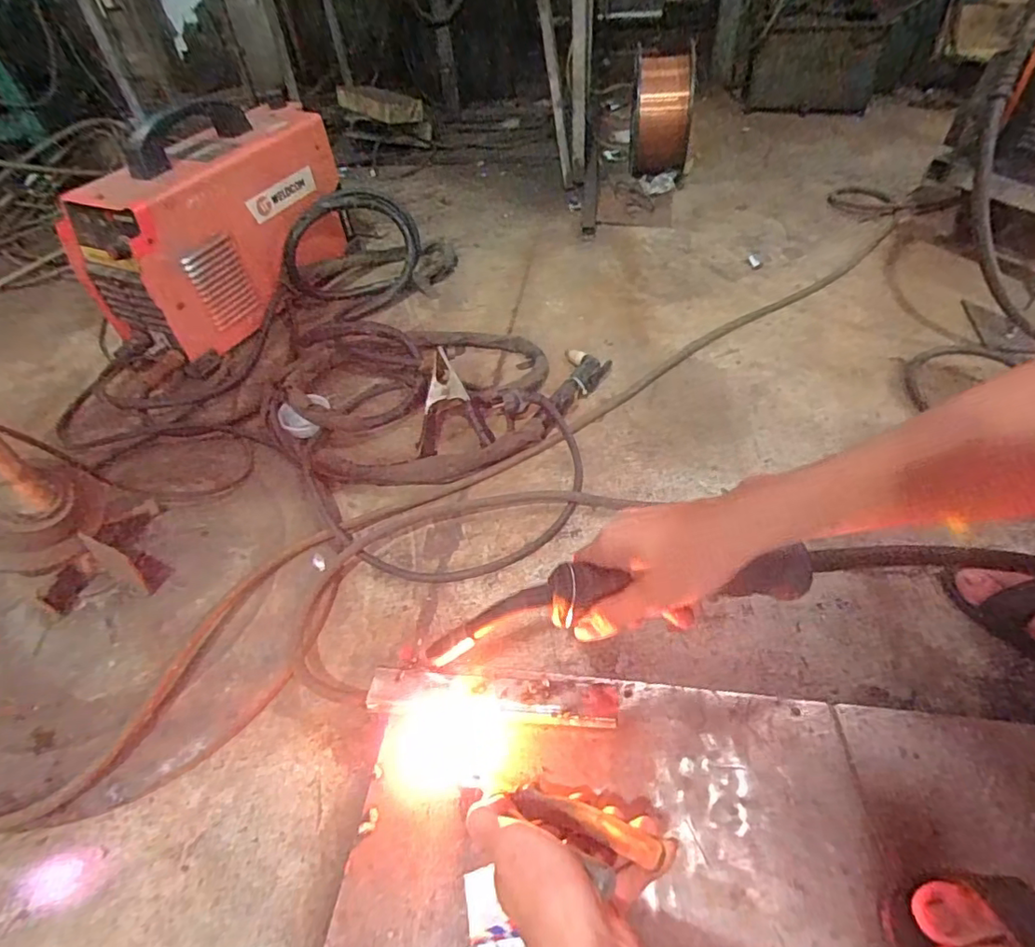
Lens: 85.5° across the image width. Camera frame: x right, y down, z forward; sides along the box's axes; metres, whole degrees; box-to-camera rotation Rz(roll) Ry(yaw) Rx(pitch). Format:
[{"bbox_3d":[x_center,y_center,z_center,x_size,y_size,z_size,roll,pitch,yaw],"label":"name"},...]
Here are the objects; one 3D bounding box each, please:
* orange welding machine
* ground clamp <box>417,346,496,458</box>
[{"bbox_3d":[-0.471,-0.395,0.923,0.174,0.247,0.410,19,52,21],"label":"orange welding machine"},{"bbox_3d":[-0.088,-0.092,0.740,0.096,0.068,0.138,-8,49,-2],"label":"ground clamp"}]

